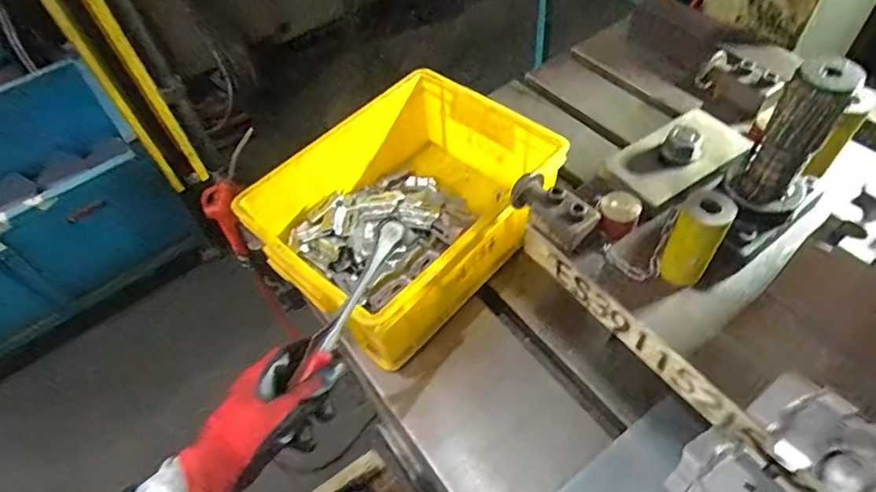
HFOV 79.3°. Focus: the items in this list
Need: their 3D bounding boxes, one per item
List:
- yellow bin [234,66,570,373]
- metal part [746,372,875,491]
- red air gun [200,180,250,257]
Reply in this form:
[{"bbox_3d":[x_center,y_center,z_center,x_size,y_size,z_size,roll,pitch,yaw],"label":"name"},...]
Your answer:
[{"bbox_3d":[-0.039,-0.044,0.683,0.260,0.139,0.346,35,63,28],"label":"yellow bin"},{"bbox_3d":[0.245,0.119,0.324,0.087,0.030,0.058,36,64,28],"label":"metal part"},{"bbox_3d":[-0.294,-0.032,0.774,0.052,0.154,0.032,-22,54,-11],"label":"red air gun"}]

